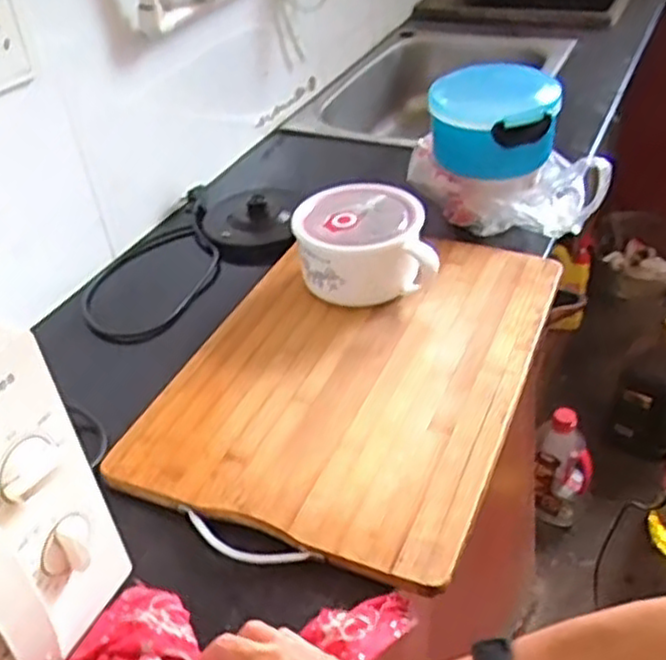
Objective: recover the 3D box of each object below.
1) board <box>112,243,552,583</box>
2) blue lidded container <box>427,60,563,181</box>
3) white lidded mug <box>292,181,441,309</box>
[{"bbox_3d":[0.025,0.032,0.720,0.308,0.028,0.433,13,42,23],"label":"board"},{"bbox_3d":[0.195,-0.247,0.904,0.149,0.106,0.124,1,39,9],"label":"blue lidded container"},{"bbox_3d":[0.035,-0.088,0.804,0.142,0.100,0.118,-3,38,4],"label":"white lidded mug"}]

